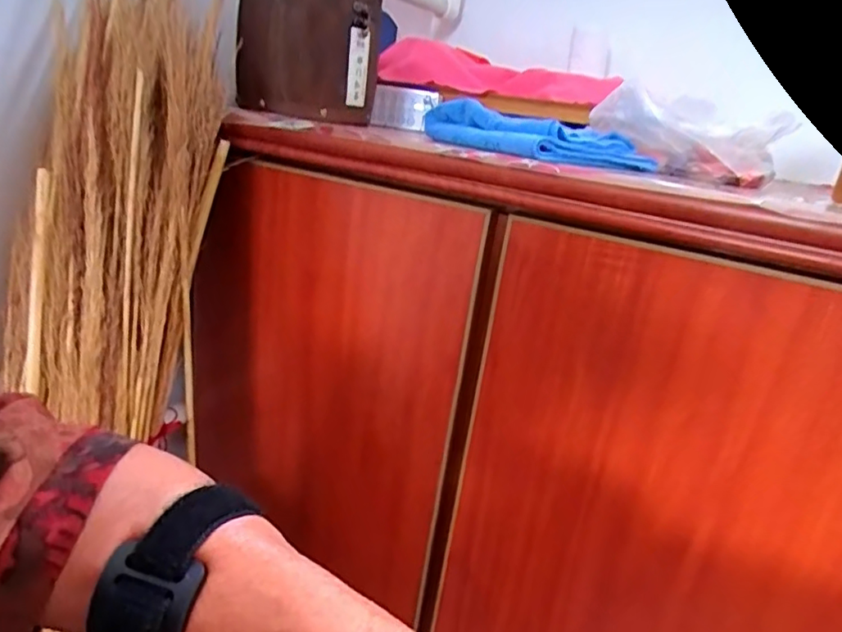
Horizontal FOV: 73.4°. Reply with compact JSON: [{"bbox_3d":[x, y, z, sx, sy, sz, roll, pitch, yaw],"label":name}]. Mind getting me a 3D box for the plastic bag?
[{"bbox_3d":[0.269,-0.190,0.579,0.190,0.086,0.086,27,23,17],"label":"plastic bag"}]

